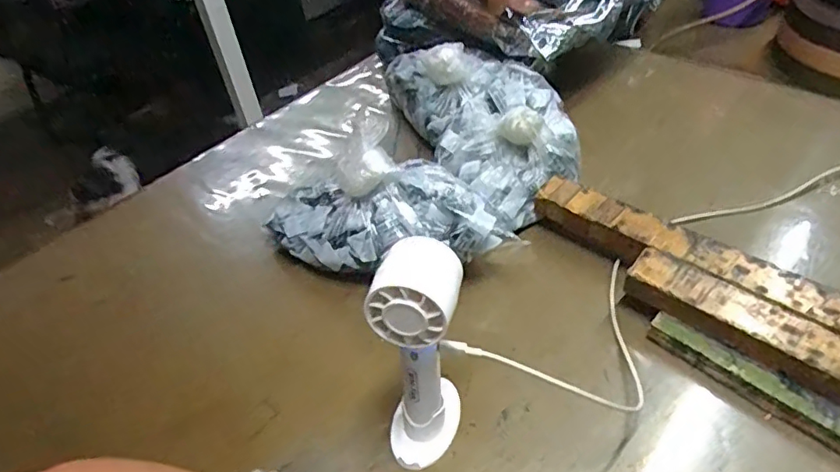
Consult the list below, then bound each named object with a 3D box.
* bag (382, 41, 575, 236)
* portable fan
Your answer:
[{"bbox_3d":[0.068,-0.140,0.613,0.142,0.081,0.282,-18,44,-11],"label":"bag"},{"bbox_3d":[0.001,0.077,0.366,0.052,0.155,0.069,4,44,12],"label":"portable fan"}]

